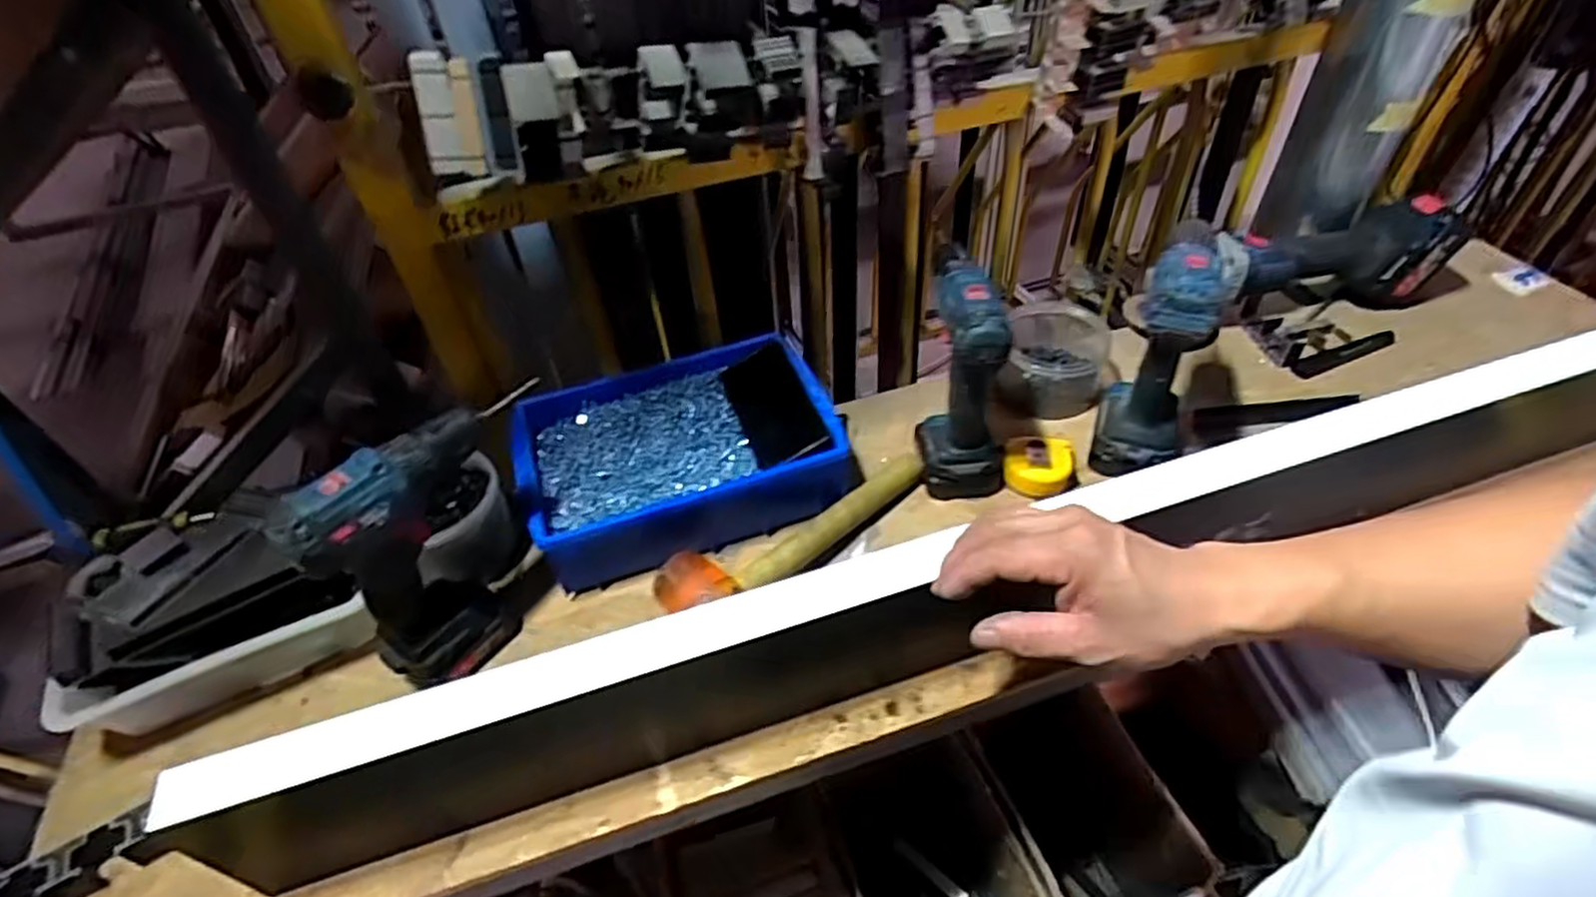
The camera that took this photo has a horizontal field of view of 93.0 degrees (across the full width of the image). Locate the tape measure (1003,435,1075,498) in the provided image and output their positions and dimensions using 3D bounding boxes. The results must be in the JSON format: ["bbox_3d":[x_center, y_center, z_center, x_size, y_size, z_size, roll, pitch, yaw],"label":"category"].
[{"bbox_3d":[0.240,0.014,0.747,0.073,0.032,0.064,14,48,16],"label":"tape measure"}]

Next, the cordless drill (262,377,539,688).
[{"bbox_3d":[-0.274,0.077,0.602,0.069,0.208,0.180,27,53,26],"label":"cordless drill"}]

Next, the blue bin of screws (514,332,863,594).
[{"bbox_3d":[-0.111,-0.005,0.749,0.307,0.081,0.213,-17,47,-13],"label":"blue bin of screws"}]

